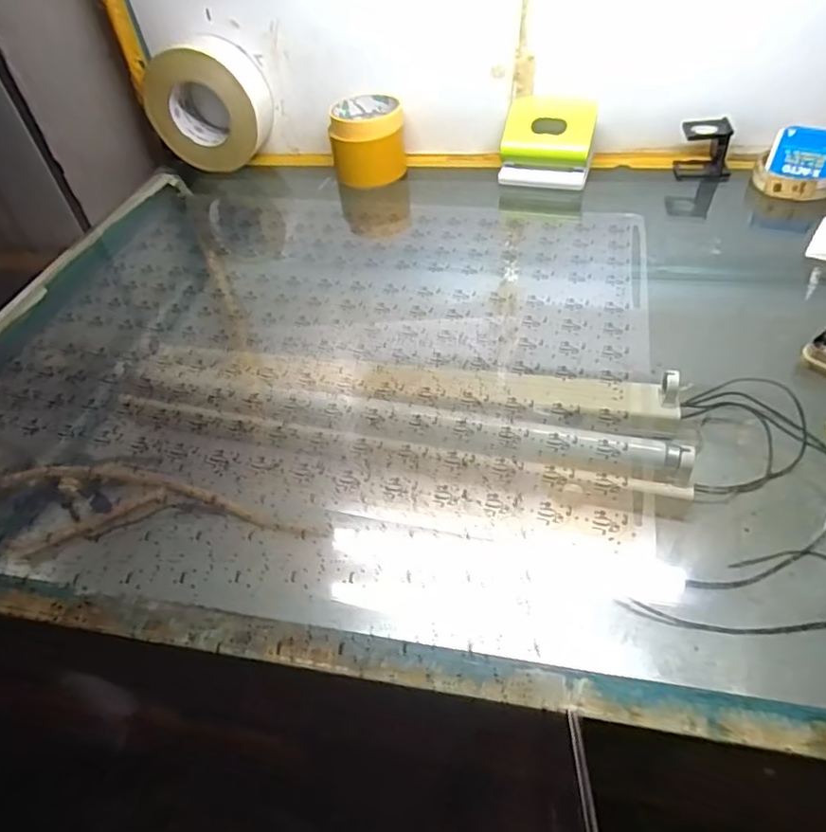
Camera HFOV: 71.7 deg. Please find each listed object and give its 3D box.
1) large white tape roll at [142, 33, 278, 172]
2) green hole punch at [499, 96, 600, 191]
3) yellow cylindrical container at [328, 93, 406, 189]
[{"bbox_3d":[-0.254,-0.385,0.714,0.143,0.127,0.059,5,47,11],"label":"large white tape roll"},{"bbox_3d":[0.153,-0.311,0.654,0.100,0.077,0.056,10,48,16],"label":"green hole punch"},{"bbox_3d":[-0.055,-0.338,0.701,0.086,0.078,0.086,-4,46,4],"label":"yellow cylindrical container"}]

